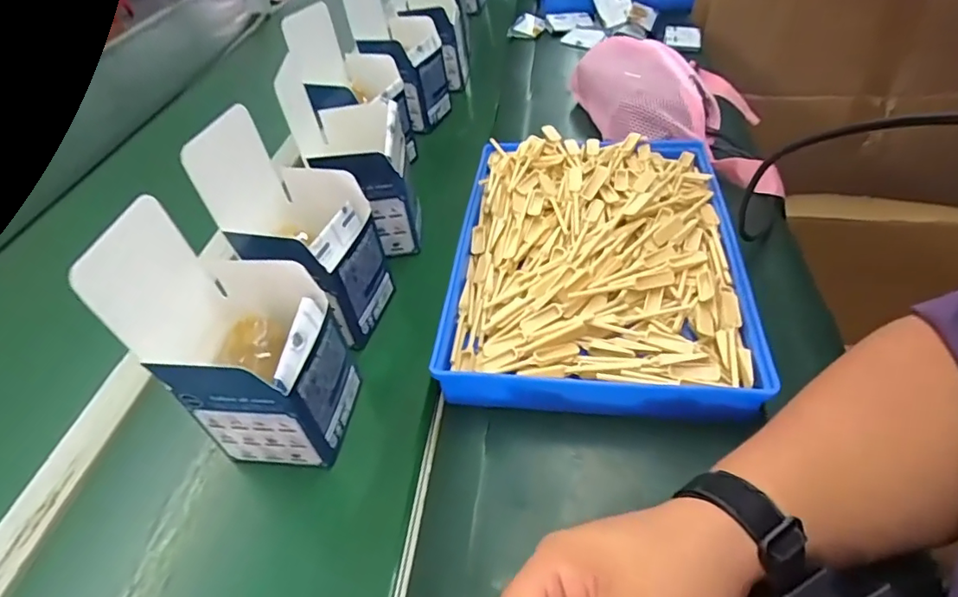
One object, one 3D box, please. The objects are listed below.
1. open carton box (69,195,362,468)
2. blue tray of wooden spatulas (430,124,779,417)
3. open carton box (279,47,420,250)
[{"bbox_3d":[-0.155,0.028,0.352,0.098,0.168,0.098,2,46,10],"label":"open carton box"},{"bbox_3d":[0.099,-0.044,0.470,0.236,0.039,0.315,1,46,9],"label":"blue tray of wooden spatulas"},{"bbox_3d":[-0.114,-0.113,0.523,0.094,0.117,0.096,-7,45,1],"label":"open carton box"}]

